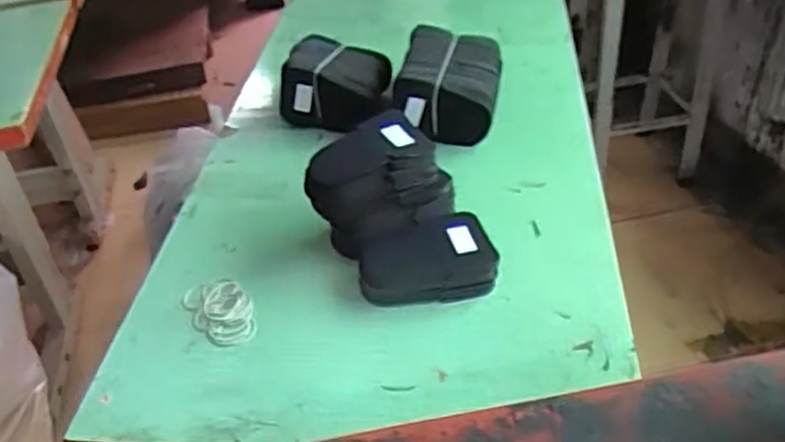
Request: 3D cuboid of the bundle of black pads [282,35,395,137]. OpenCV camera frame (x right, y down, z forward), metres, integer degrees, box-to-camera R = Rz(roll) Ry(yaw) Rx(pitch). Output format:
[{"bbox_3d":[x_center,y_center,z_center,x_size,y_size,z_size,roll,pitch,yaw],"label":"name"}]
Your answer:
[{"bbox_3d":[-0.076,-0.194,1.053,0.150,0.096,0.116,3,40,11],"label":"bundle of black pads"}]

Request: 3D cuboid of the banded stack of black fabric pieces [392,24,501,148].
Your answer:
[{"bbox_3d":[0.081,-0.188,1.031,0.132,0.096,0.187,3,40,12],"label":"banded stack of black fabric pieces"}]

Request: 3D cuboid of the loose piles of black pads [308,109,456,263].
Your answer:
[{"bbox_3d":[-0.018,-0.030,0.821,0.152,0.125,0.096,-23,42,-20],"label":"loose piles of black pads"}]

